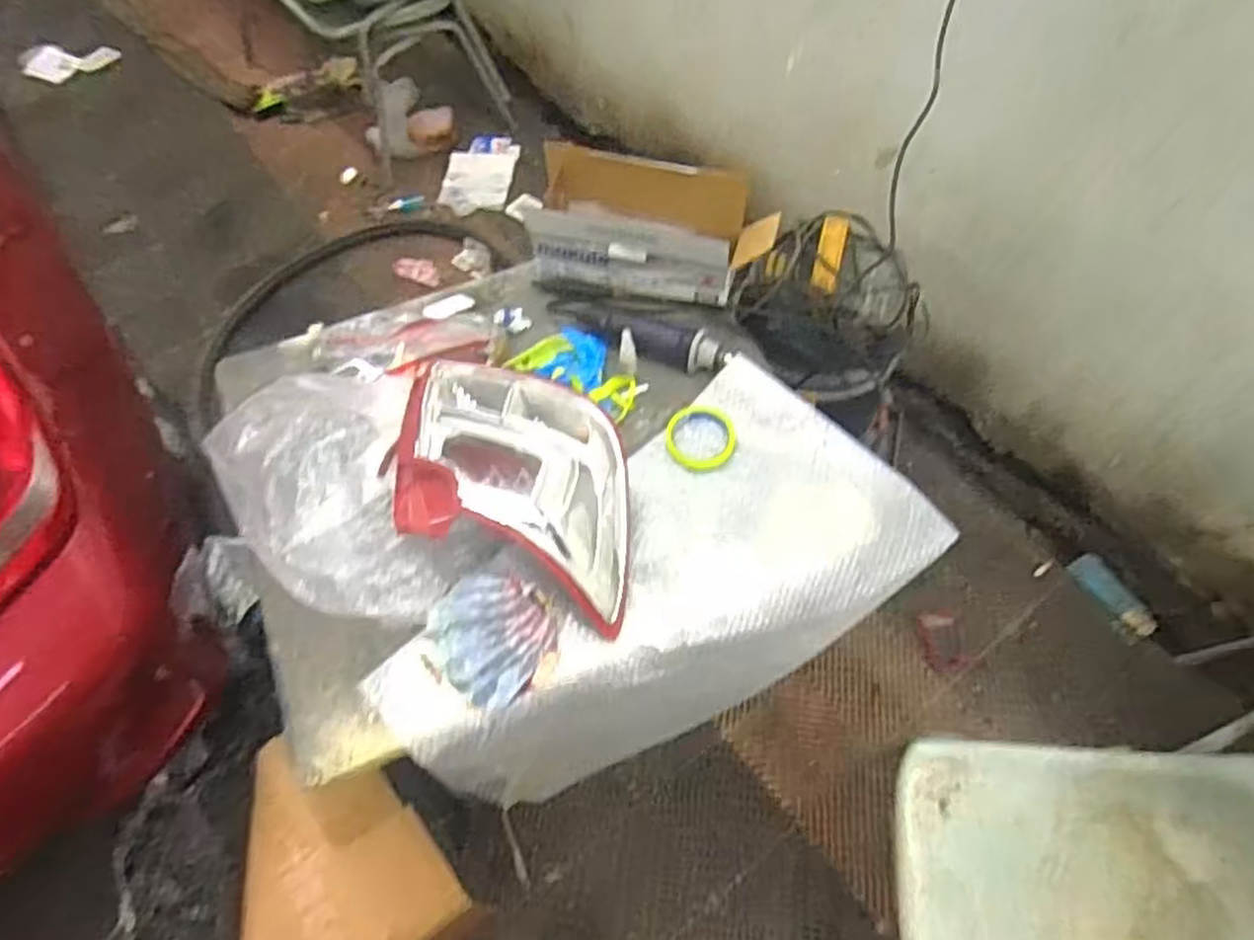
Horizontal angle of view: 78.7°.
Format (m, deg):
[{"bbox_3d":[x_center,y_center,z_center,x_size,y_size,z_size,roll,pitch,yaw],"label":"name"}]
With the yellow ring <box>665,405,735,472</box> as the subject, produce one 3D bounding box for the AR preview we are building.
[{"bbox_3d":[0.103,-0.046,1.074,0.096,0.013,0.100,-1,59,2],"label":"yellow ring"}]

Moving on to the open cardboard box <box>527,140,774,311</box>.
[{"bbox_3d":[0.034,-0.375,1.191,0.361,0.149,0.154,13,60,10],"label":"open cardboard box"}]

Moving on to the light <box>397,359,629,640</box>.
[{"bbox_3d":[-0.155,-0.002,0.978,0.403,0.115,0.259,19,61,13],"label":"light"}]

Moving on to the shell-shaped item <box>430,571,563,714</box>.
[{"bbox_3d":[-0.160,0.197,0.928,0.140,0.019,0.155,-39,65,-19],"label":"shell-shaped item"}]

